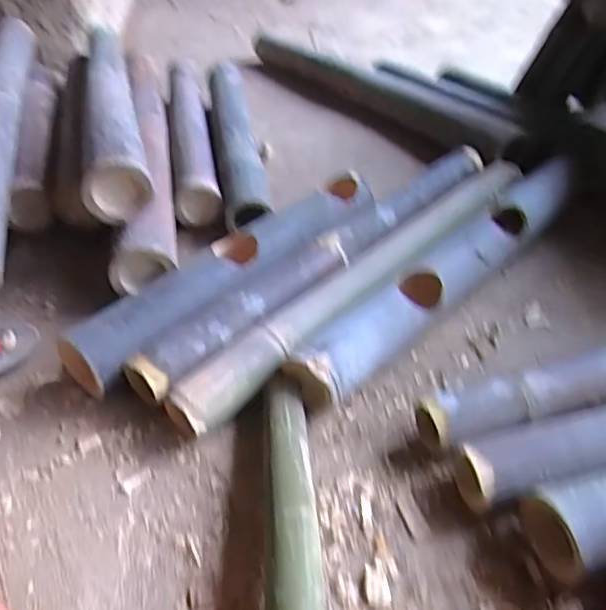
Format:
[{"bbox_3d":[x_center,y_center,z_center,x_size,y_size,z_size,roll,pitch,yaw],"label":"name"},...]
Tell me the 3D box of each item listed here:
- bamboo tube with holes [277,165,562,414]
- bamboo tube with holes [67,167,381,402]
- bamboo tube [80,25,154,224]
[{"bbox_3d":[0.194,-0.040,0.718,0.530,0.078,0.068,-32,50,-31],"label":"bamboo tube with holes"},{"bbox_3d":[-0.072,-0.048,0.719,0.438,0.065,0.085,-33,50,-32],"label":"bamboo tube with holes"},{"bbox_3d":[-0.336,-0.364,0.973,0.082,0.070,0.751,-12,42,-13],"label":"bamboo tube"}]

